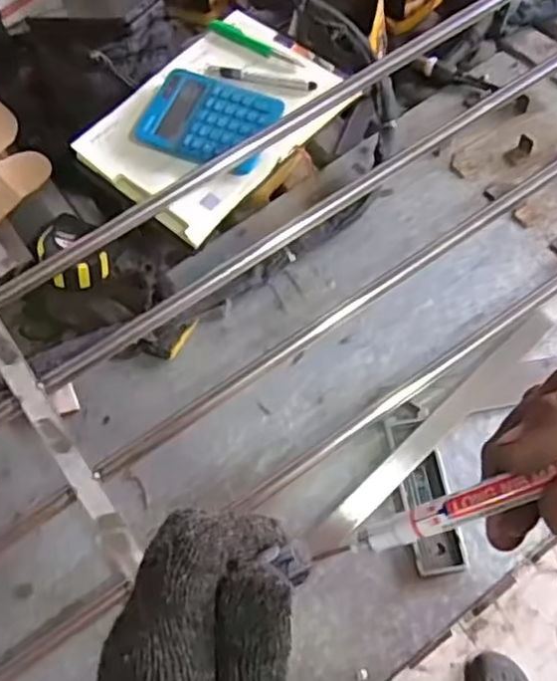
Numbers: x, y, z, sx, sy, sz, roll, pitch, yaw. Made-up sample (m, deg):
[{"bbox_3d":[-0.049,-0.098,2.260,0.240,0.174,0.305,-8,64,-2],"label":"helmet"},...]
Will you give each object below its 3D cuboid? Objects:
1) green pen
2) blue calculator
[{"bbox_3d":[-0.027,-0.354,0.825,0.140,0.010,0.020,34,71,21],"label":"green pen"},{"bbox_3d":[-0.080,-0.248,0.768,0.149,0.016,0.107,17,65,14],"label":"blue calculator"}]

